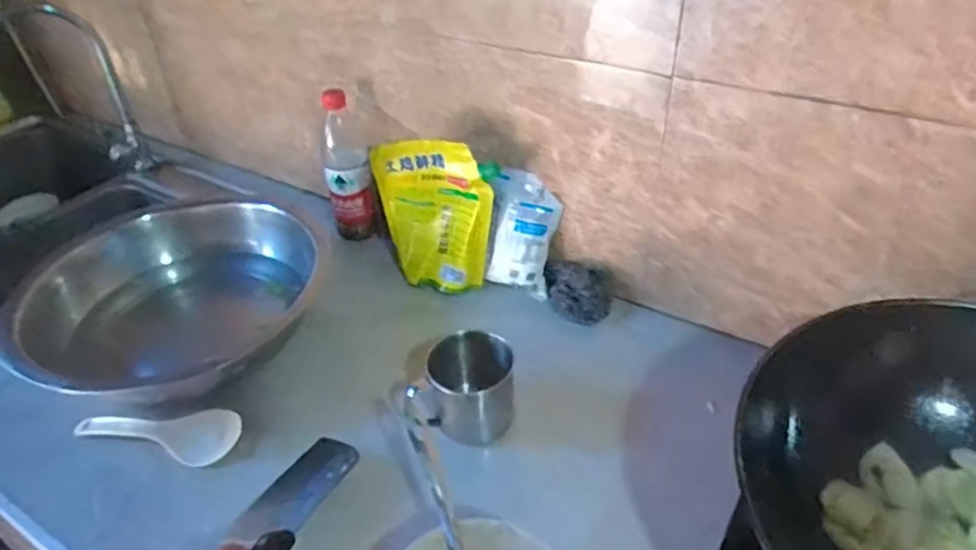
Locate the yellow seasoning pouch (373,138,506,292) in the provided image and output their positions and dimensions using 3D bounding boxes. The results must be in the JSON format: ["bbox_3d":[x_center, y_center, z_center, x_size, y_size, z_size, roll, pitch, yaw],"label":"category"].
[{"bbox_3d":[-0.067,-0.073,0.846,0.145,0.197,0.035,9,39,16],"label":"yellow seasoning pouch"}]

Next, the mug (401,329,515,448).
[{"bbox_3d":[-0.031,0.126,0.682,0.121,0.100,0.082,-18,40,-18],"label":"mug"}]

